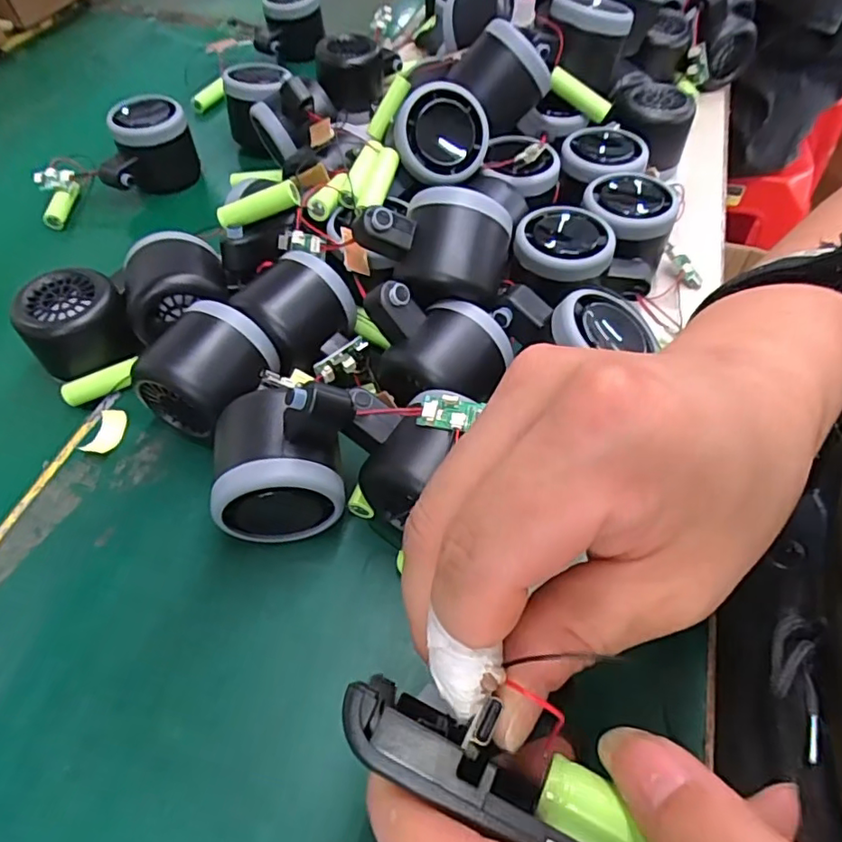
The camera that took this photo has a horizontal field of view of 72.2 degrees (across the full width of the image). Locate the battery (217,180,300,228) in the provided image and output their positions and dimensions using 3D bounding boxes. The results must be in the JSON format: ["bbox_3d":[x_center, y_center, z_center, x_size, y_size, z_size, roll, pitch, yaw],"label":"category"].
[{"bbox_3d":[-0.096,-0.126,0.336,0.049,0.012,0.011,-16,53,8],"label":"battery"}]

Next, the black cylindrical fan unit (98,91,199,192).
[{"bbox_3d":[-0.221,-0.220,0.461,0.074,0.056,0.054,-15,55,-10],"label":"black cylindrical fan unit"}]

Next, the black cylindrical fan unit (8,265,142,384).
[{"bbox_3d":[-0.203,-0.057,0.345,0.056,0.043,0.050,-16,55,-10],"label":"black cylindrical fan unit"}]

